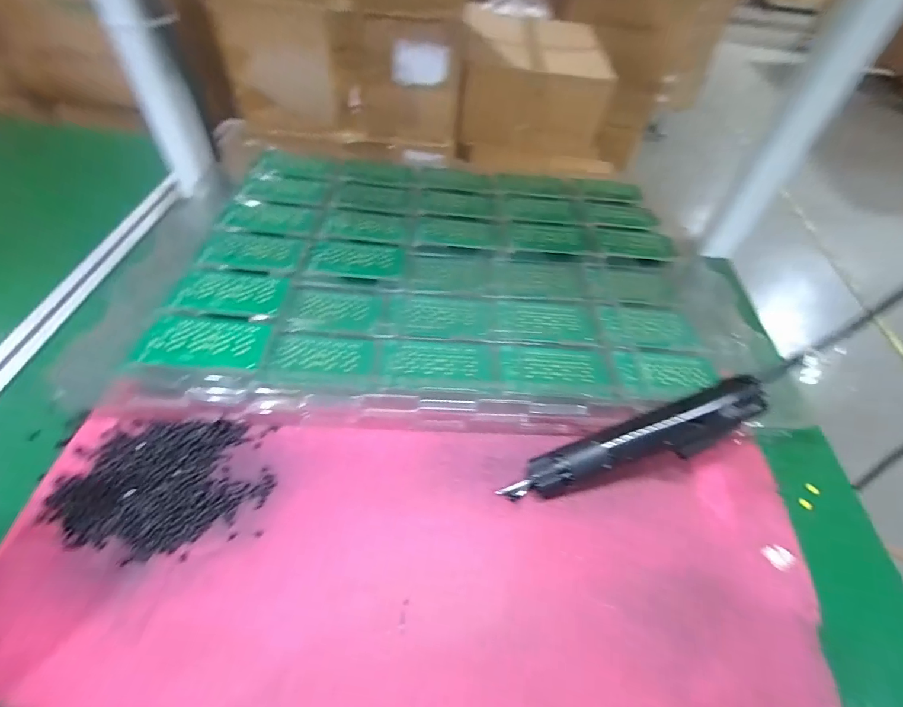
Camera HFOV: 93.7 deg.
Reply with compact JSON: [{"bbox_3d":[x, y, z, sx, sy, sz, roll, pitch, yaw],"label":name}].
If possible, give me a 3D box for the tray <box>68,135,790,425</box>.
[{"bbox_3d":[-0.002,-0.105,0.518,0.657,0.047,0.430,2,50,-5],"label":"tray"}]

